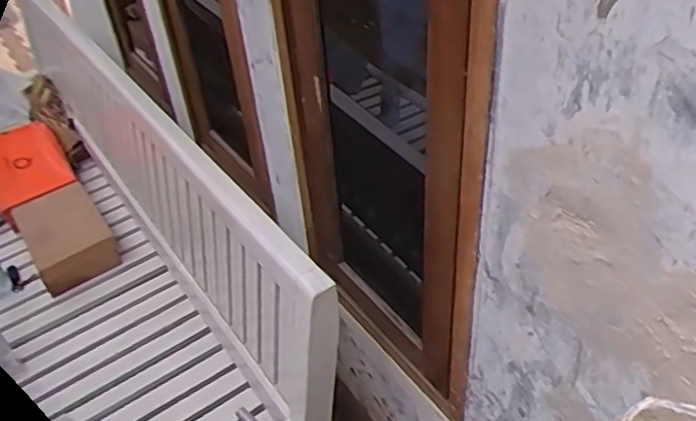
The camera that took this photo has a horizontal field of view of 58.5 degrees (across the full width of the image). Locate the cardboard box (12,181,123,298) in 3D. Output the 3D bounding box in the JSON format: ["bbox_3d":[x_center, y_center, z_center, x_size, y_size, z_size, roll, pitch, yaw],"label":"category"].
[{"bbox_3d":[-0.775,0.062,1.703,0.211,0.087,0.343,-27,44,-24],"label":"cardboard box"}]

